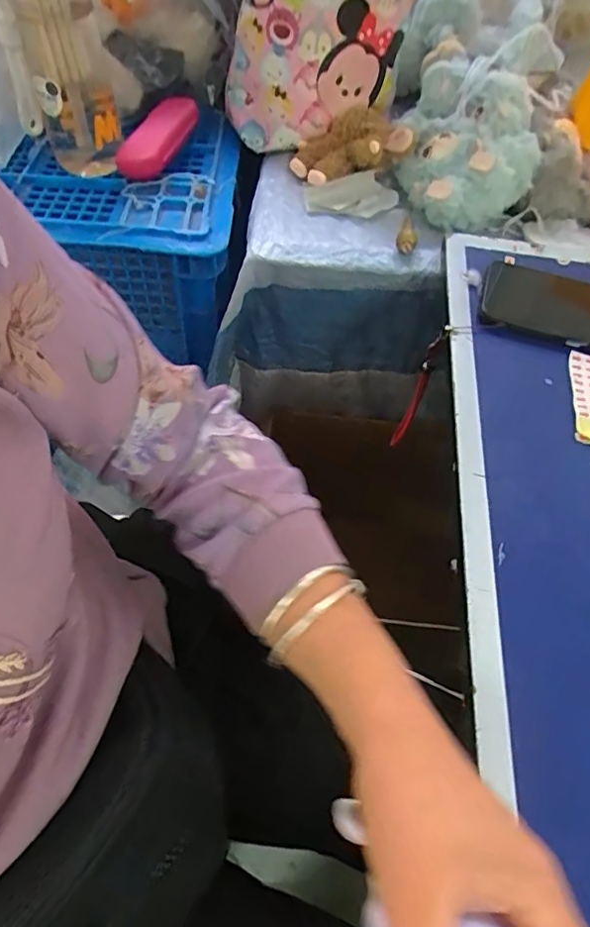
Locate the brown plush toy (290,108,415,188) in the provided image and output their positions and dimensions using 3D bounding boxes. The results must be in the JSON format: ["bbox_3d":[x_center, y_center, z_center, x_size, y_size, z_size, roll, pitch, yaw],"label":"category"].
[{"bbox_3d":[0.061,-0.358,0.622,0.127,0.055,0.078,-12,59,-12],"label":"brown plush toy"}]

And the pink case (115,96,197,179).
[{"bbox_3d":[-0.152,-0.365,0.615,0.050,0.022,0.116,30,77,14],"label":"pink case"}]

